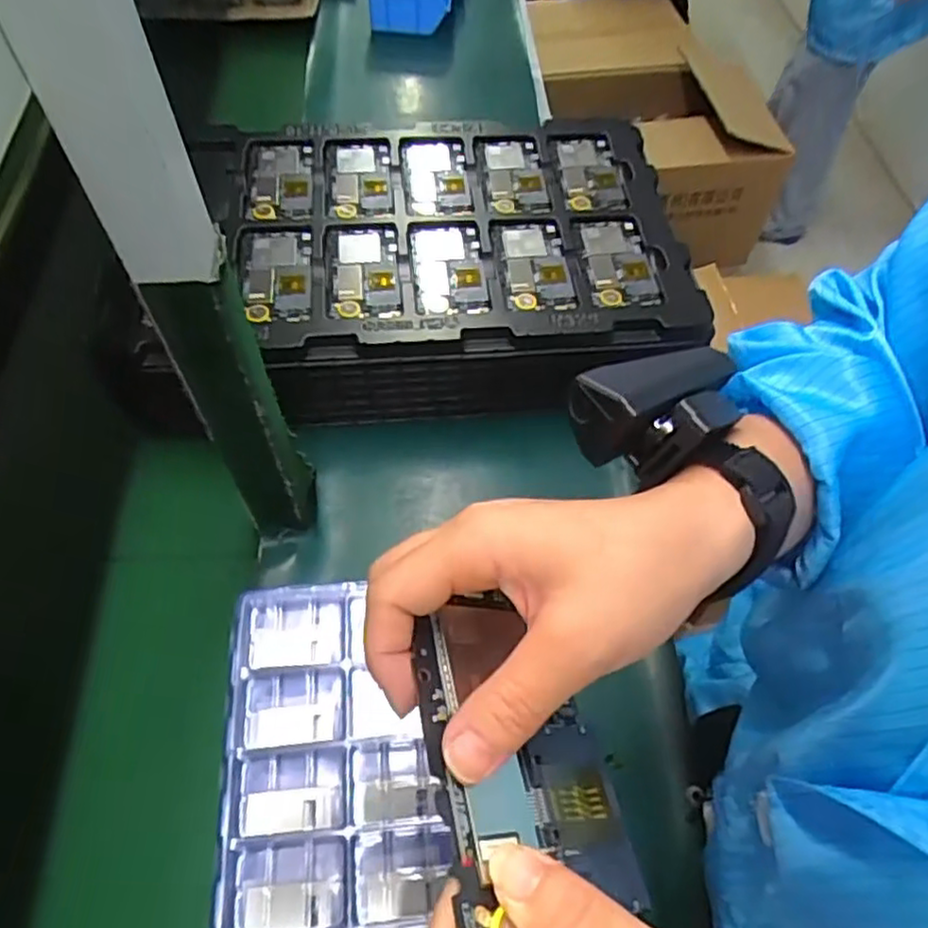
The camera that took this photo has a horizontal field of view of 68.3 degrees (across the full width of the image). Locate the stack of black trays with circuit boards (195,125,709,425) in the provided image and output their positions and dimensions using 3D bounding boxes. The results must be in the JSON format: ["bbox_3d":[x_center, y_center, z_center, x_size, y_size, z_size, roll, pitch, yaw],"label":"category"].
[{"bbox_3d":[-0.022,-0.222,0.772,0.491,0.152,0.337,-4,58,-2],"label":"stack of black trays with circuit boards"}]

